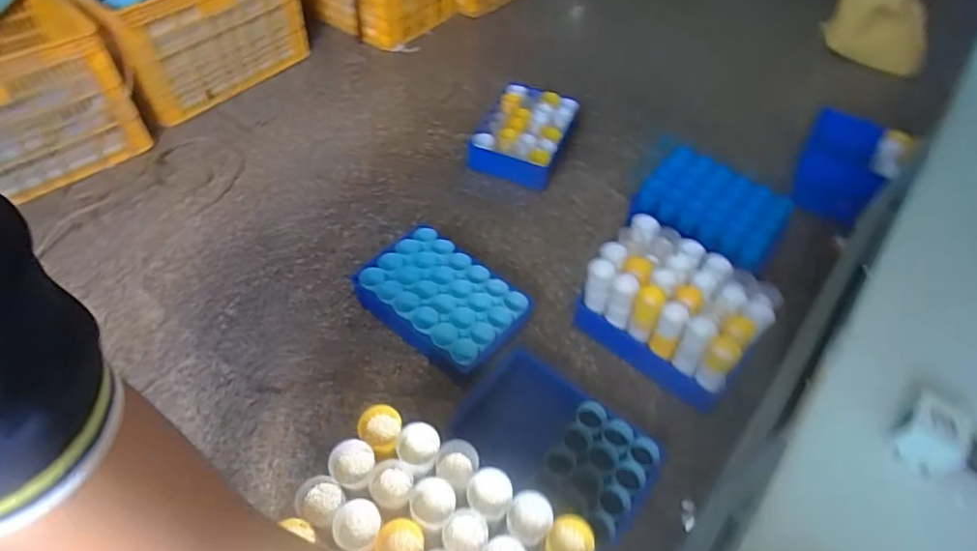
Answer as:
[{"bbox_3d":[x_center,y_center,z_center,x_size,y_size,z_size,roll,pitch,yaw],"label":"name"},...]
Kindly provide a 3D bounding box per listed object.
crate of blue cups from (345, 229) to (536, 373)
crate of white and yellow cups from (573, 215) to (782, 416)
[{"bbox_3d":[-0.118,0.066,1.394,0.402,0.116,0.266,34,57,20],"label":"crate of blue cups"},{"bbox_3d":[0.447,0.076,1.343,0.404,0.215,0.264,34,57,20],"label":"crate of white and yellow cups"}]

